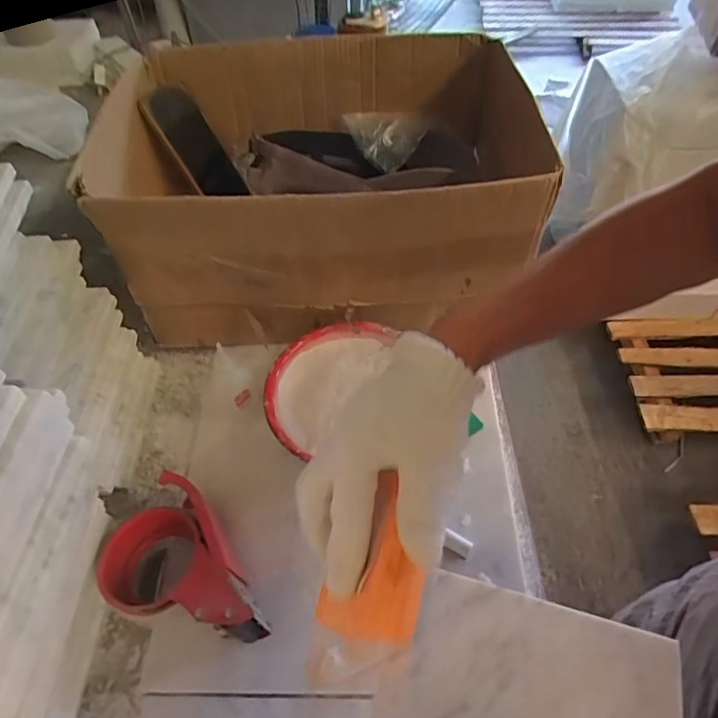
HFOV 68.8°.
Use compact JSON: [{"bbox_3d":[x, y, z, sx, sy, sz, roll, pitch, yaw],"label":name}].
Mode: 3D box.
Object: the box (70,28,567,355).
[{"bbox_3d":[-0.043,-0.212,0.601,0.402,0.181,0.312,-4,54,-1],"label":"box"}]

